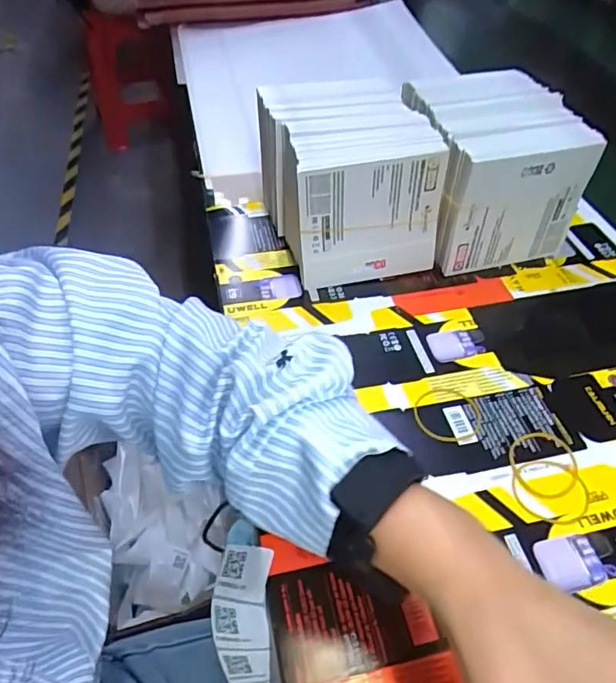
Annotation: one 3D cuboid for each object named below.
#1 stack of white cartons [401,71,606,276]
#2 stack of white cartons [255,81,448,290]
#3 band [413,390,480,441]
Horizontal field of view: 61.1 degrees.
[{"bbox_3d":[0.164,-0.165,0.496,0.130,0.118,0.159,-9,49,-8],"label":"stack of white cartons"},{"bbox_3d":[0.033,-0.140,0.474,0.129,0.117,0.158,-13,49,-11],"label":"stack of white cartons"},{"bbox_3d":[0.101,0.053,0.378,0.047,0.004,0.043,-5,48,-4],"label":"band"}]

